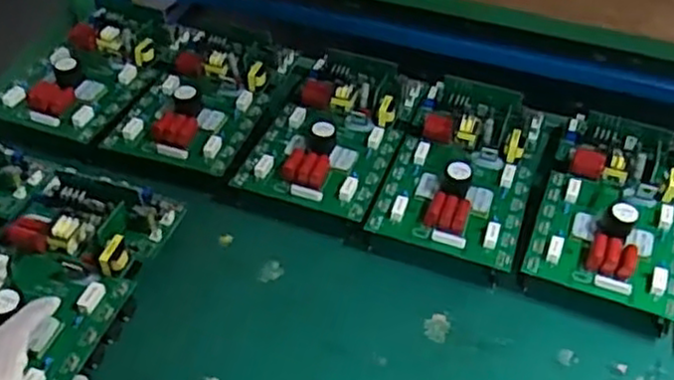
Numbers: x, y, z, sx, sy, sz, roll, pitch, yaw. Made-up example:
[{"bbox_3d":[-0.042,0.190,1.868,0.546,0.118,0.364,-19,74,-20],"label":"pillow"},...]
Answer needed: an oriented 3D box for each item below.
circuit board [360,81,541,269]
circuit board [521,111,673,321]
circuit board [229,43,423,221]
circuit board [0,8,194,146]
[{"bbox_3d":[0.120,-0.032,0.652,0.122,0.036,0.206,15,45,13],"label":"circuit board"},{"bbox_3d":[0.250,0.016,0.638,0.126,0.052,0.213,17,45,15],"label":"circuit board"},{"bbox_3d":[-0.005,-0.067,0.694,0.137,0.032,0.214,14,44,12],"label":"circuit board"},{"bbox_3d":[-0.252,-0.131,0.741,0.123,0.035,0.198,17,45,15],"label":"circuit board"}]

